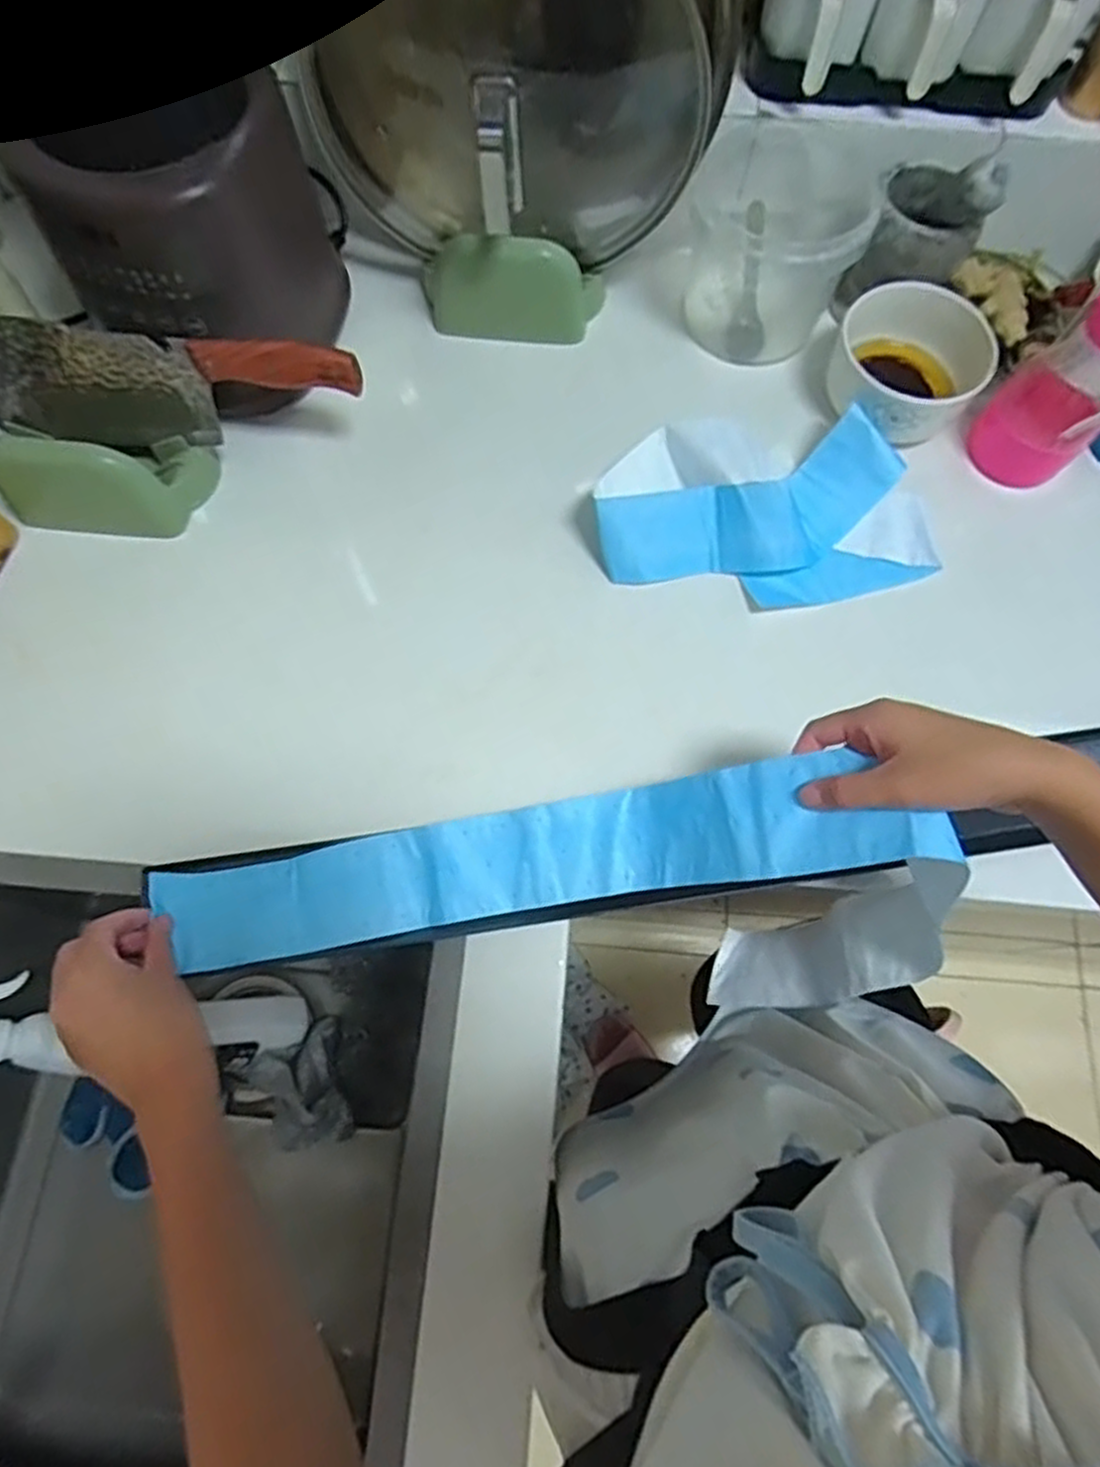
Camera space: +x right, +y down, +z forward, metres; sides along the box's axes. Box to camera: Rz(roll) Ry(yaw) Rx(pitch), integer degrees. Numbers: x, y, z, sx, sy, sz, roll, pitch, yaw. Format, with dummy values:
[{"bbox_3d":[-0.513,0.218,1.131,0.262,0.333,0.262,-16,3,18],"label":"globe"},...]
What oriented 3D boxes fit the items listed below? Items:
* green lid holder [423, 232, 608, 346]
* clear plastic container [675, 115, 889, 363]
[{"bbox_3d":[-0.030,-0.397,0.668,0.163,0.082,0.065,1,71,-1],"label":"green lid holder"},{"bbox_3d":[0.190,-0.422,0.663,0.142,0.124,0.133,0,71,-1],"label":"clear plastic container"}]

